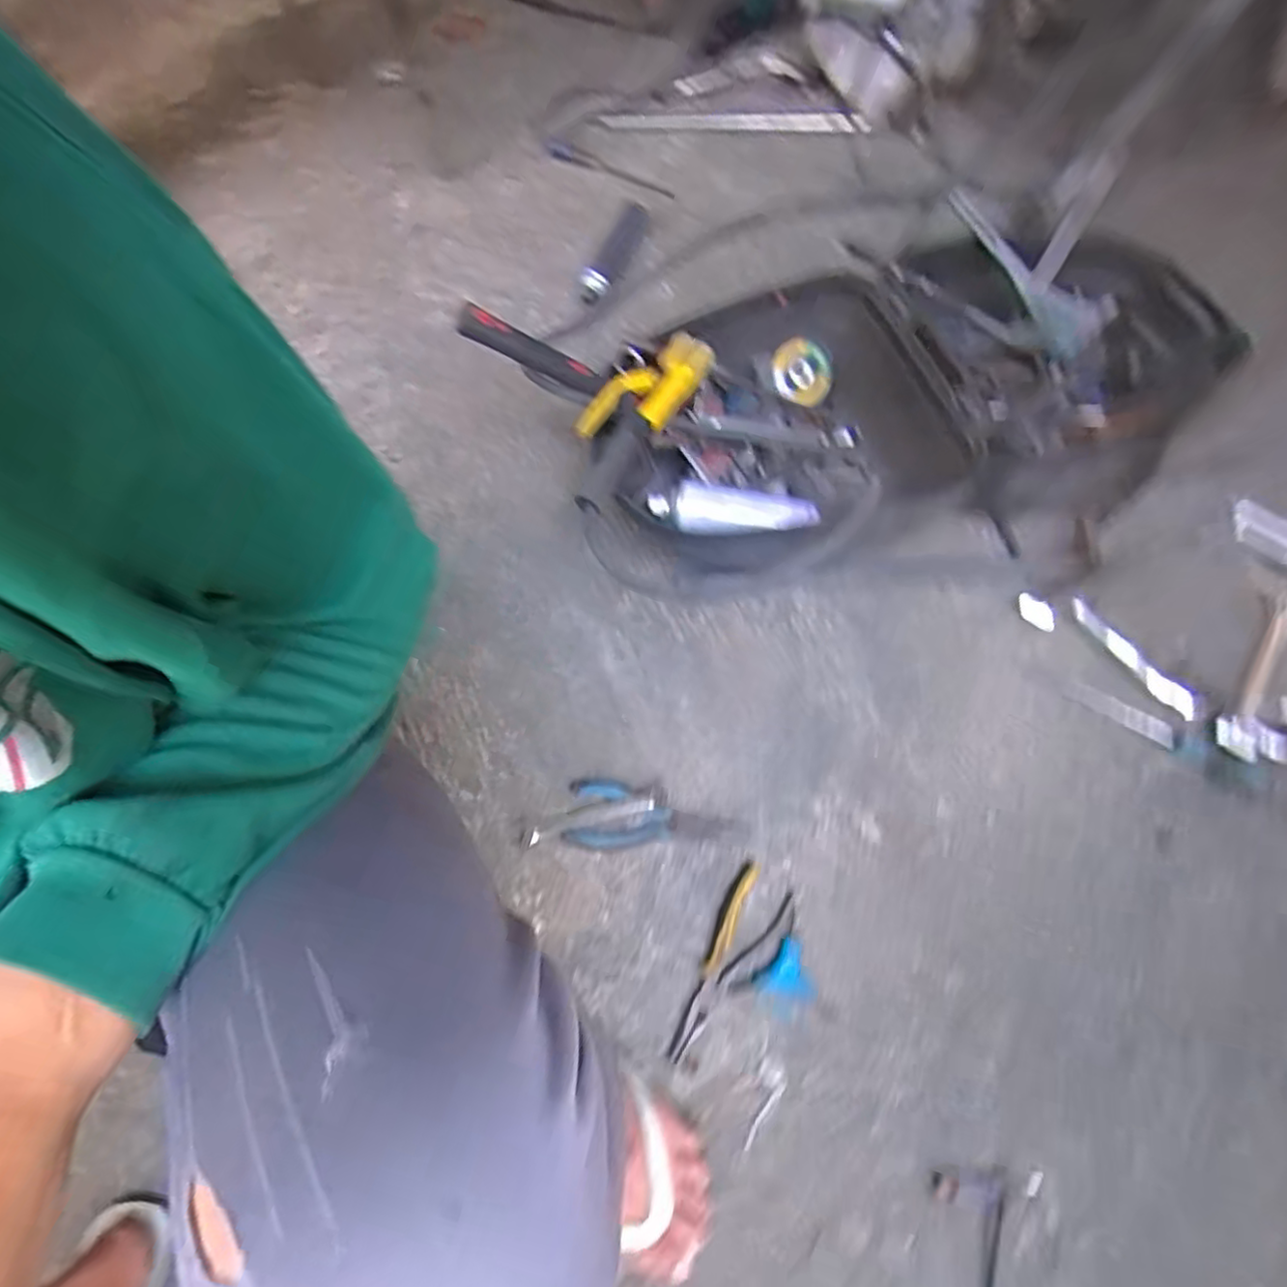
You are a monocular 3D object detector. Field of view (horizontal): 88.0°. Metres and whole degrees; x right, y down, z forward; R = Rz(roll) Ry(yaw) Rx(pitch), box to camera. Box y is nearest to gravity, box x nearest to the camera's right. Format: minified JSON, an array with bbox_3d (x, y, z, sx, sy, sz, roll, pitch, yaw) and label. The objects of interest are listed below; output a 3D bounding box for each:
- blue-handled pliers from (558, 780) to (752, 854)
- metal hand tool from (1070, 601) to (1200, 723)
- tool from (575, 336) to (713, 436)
[{"bbox_3d":[0.012,0.194,0.714,0.191,0.027,0.075,10,66,5],"label":"blue-handled pliers"},{"bbox_3d":[0.540,0.015,0.736,0.027,0.012,0.162,-42,72,5],"label":"metal hand tool"},{"bbox_3d":[0.003,-0.286,0.766,0.180,0.053,0.073,-40,68,-15],"label":"tool"}]

